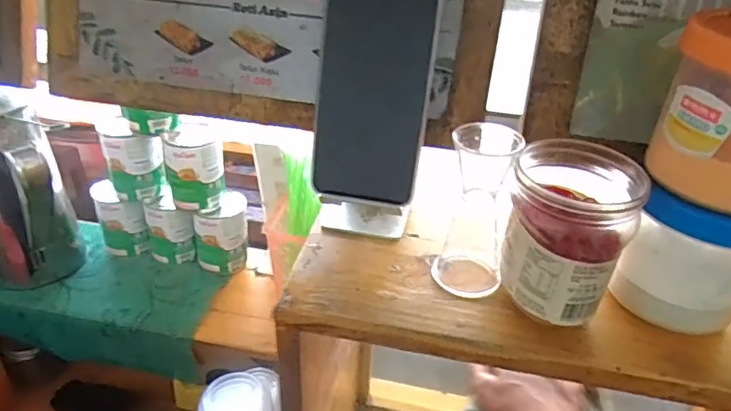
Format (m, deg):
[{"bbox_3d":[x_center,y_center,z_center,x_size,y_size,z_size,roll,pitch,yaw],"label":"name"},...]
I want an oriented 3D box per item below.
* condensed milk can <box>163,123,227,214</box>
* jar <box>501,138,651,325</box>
[{"bbox_3d":[-0.233,-0.056,0.719,0.074,0.098,0.083,-12,38,-20],"label":"condensed milk can"},{"bbox_3d":[0.124,0.015,0.331,0.077,0.082,0.083,15,37,17],"label":"jar"}]

